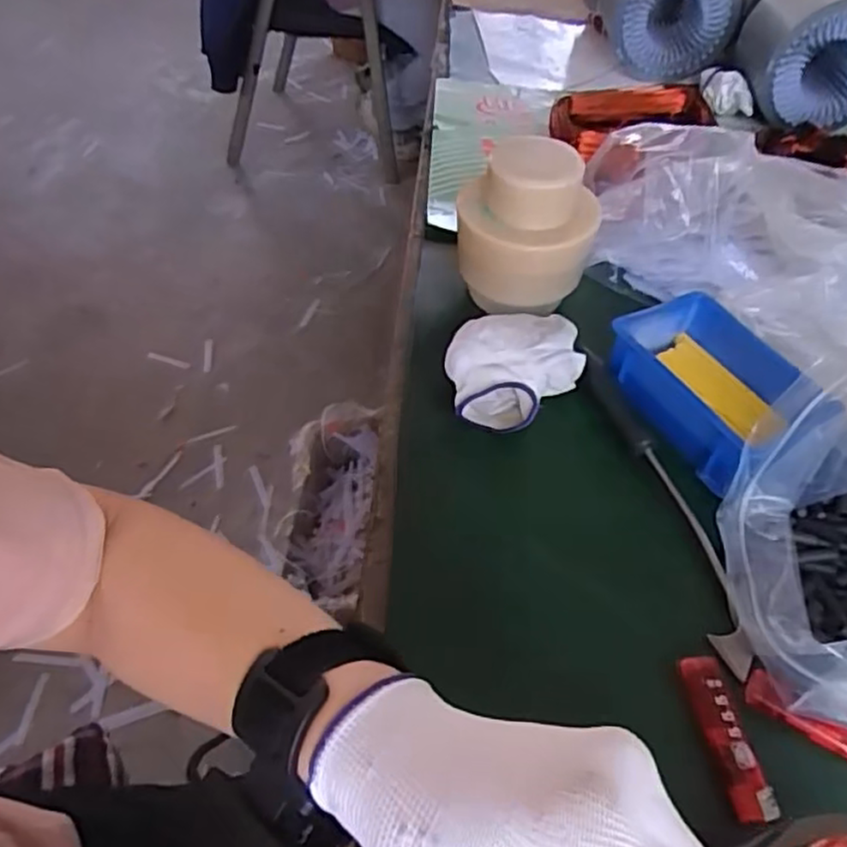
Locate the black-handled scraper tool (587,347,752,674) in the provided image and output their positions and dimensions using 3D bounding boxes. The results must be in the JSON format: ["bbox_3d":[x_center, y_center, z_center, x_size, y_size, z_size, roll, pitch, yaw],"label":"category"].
[{"bbox_3d":[0.162,0.042,0.467,0.024,0.014,0.250,-8,50,-11],"label":"black-handled scraper tool"}]

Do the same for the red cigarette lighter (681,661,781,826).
[{"bbox_3d":[0.160,0.166,0.367,0.019,0.011,0.082,-4,50,-8],"label":"red cigarette lighter"}]

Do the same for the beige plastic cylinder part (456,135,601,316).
[{"bbox_3d":[0.081,-0.150,0.566,0.109,0.134,0.090,11,49,6],"label":"beige plastic cylinder part"}]

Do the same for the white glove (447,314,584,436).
[{"bbox_3d":[0.069,-0.038,0.518,0.105,0.047,0.092,-2,49,-6],"label":"white glove"}]

